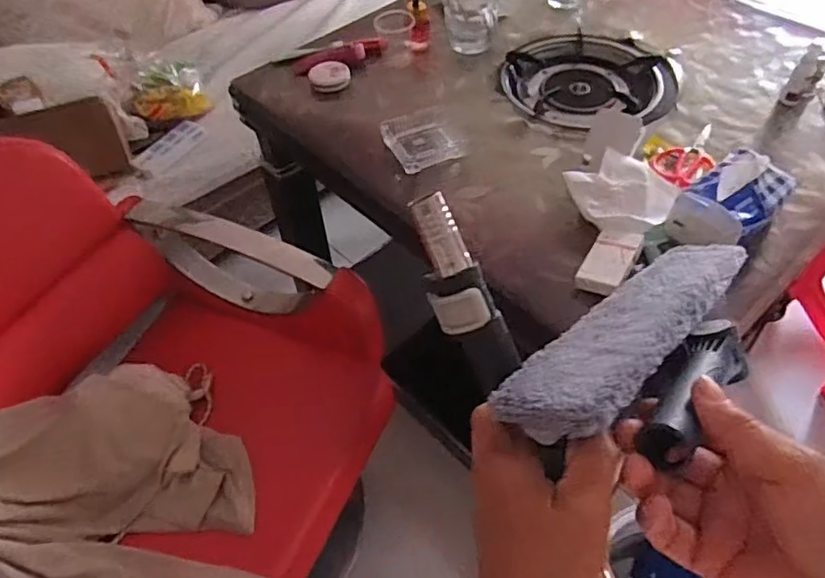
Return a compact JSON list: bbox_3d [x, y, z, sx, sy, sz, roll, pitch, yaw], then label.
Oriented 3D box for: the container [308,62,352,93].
[{"bbox_3d":[-0.146,-0.377,1.064,0.071,0.024,0.068,-1,51,2],"label":"container"}]

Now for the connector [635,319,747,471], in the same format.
[{"bbox_3d":[0.140,0.049,0.297,0.032,0.027,0.115,33,35,26],"label":"connector"}]

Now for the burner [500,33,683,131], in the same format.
[{"bbox_3d":[0.314,-0.359,1.039,0.300,0.063,0.275,-15,52,-9],"label":"burner"}]

